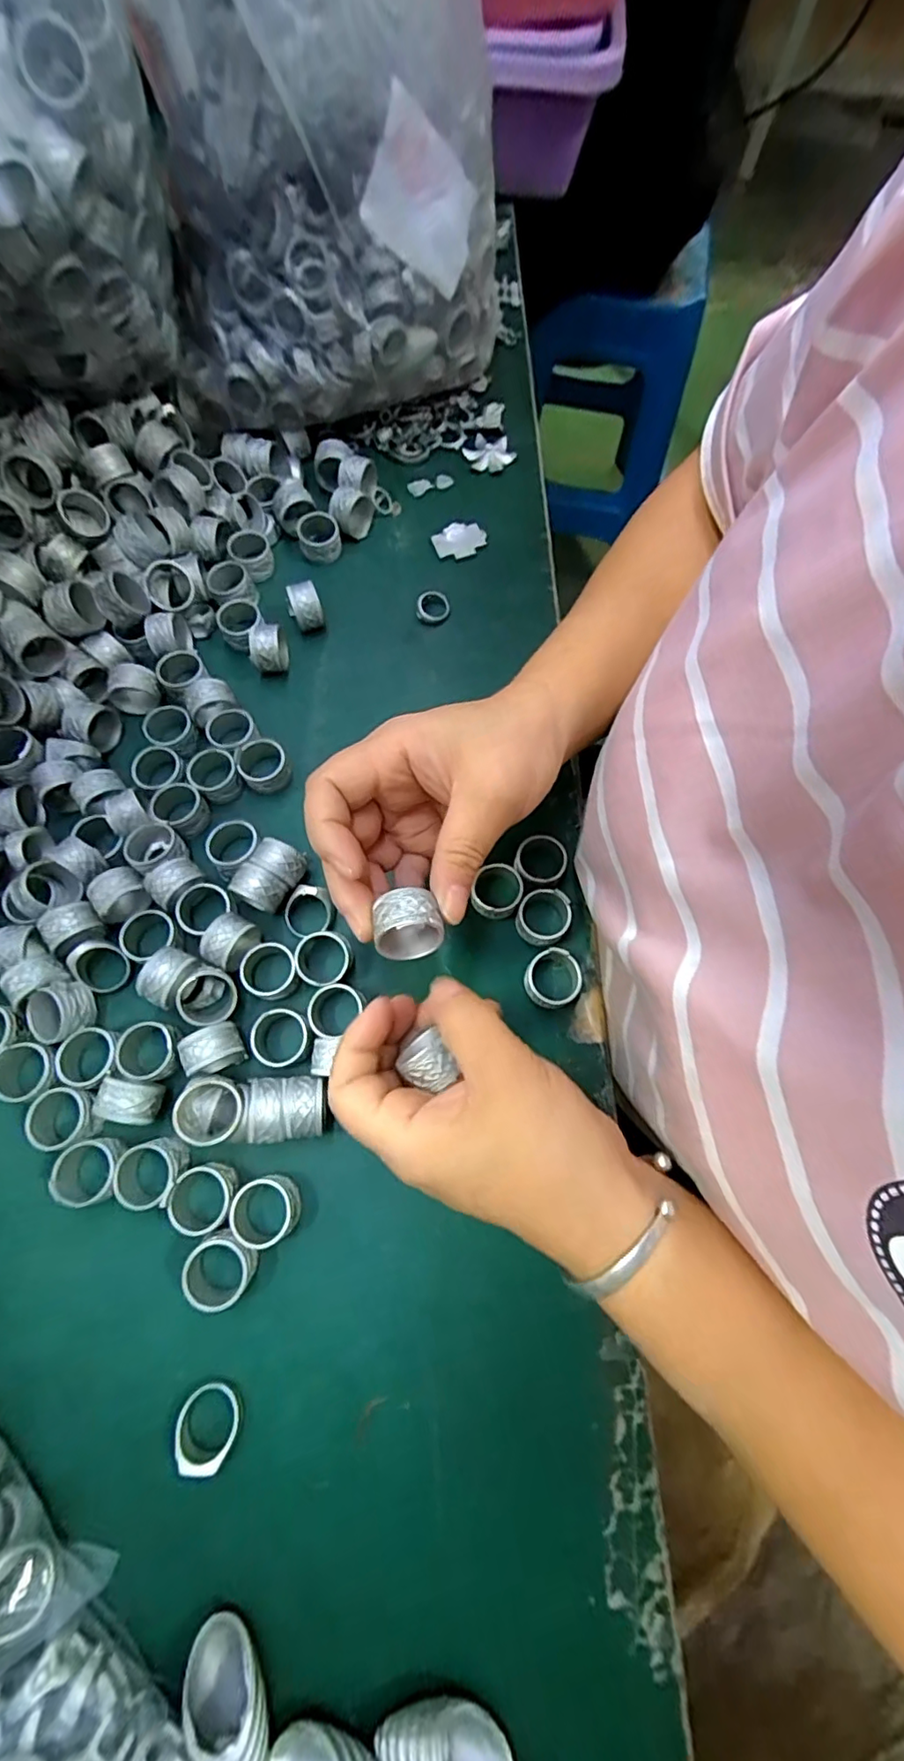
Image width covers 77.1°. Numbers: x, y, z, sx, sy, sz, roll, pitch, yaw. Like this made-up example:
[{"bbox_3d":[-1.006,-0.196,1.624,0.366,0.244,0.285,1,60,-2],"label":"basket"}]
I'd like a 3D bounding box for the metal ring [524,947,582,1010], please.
[{"bbox_3d":[0.051,0.051,0.292,0.029,0.018,0.029,0,71,0],"label":"metal ring"}]

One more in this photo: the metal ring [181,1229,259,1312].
[{"bbox_3d":[-0.101,0.171,0.249,0.027,0.017,0.028,0,71,0],"label":"metal ring"}]

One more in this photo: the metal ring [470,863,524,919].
[{"bbox_3d":[0.024,0.007,0.305,0.027,0.019,0.027,0,71,0],"label":"metal ring"}]

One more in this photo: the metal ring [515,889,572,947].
[{"bbox_3d":[0.048,0.020,0.302,0.028,0.018,0.027,0,71,0],"label":"metal ring"}]

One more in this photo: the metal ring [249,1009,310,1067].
[{"bbox_3d":[-0.084,0.078,0.282,0.027,0.014,0.027,0,71,0],"label":"metal ring"}]

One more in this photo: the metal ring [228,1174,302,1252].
[{"bbox_3d":[-0.085,0.150,0.257,0.028,0.018,0.026,0,71,0],"label":"metal ring"}]

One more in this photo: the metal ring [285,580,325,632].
[{"bbox_3d":[-0.094,-0.176,0.360,0.017,0.029,0.029,-26,73,-9],"label":"metal ring"}]

